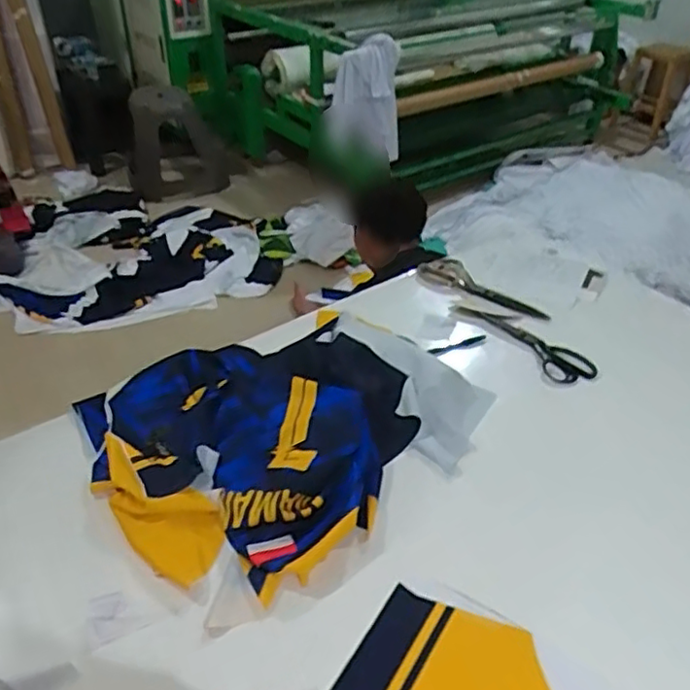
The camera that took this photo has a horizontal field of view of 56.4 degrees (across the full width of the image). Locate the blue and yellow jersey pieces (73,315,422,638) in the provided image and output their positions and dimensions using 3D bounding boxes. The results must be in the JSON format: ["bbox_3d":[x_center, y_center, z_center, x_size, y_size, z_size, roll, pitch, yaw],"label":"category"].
[{"bbox_3d":[-0.101,0.105,0.830,0.410,0.052,0.407,-21,42,-26],"label":"blue and yellow jersey pieces"}]

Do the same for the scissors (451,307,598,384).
[{"bbox_3d":[0.285,-0.014,1.020,0.077,0.018,0.242,-23,43,-28],"label":"scissors"}]

